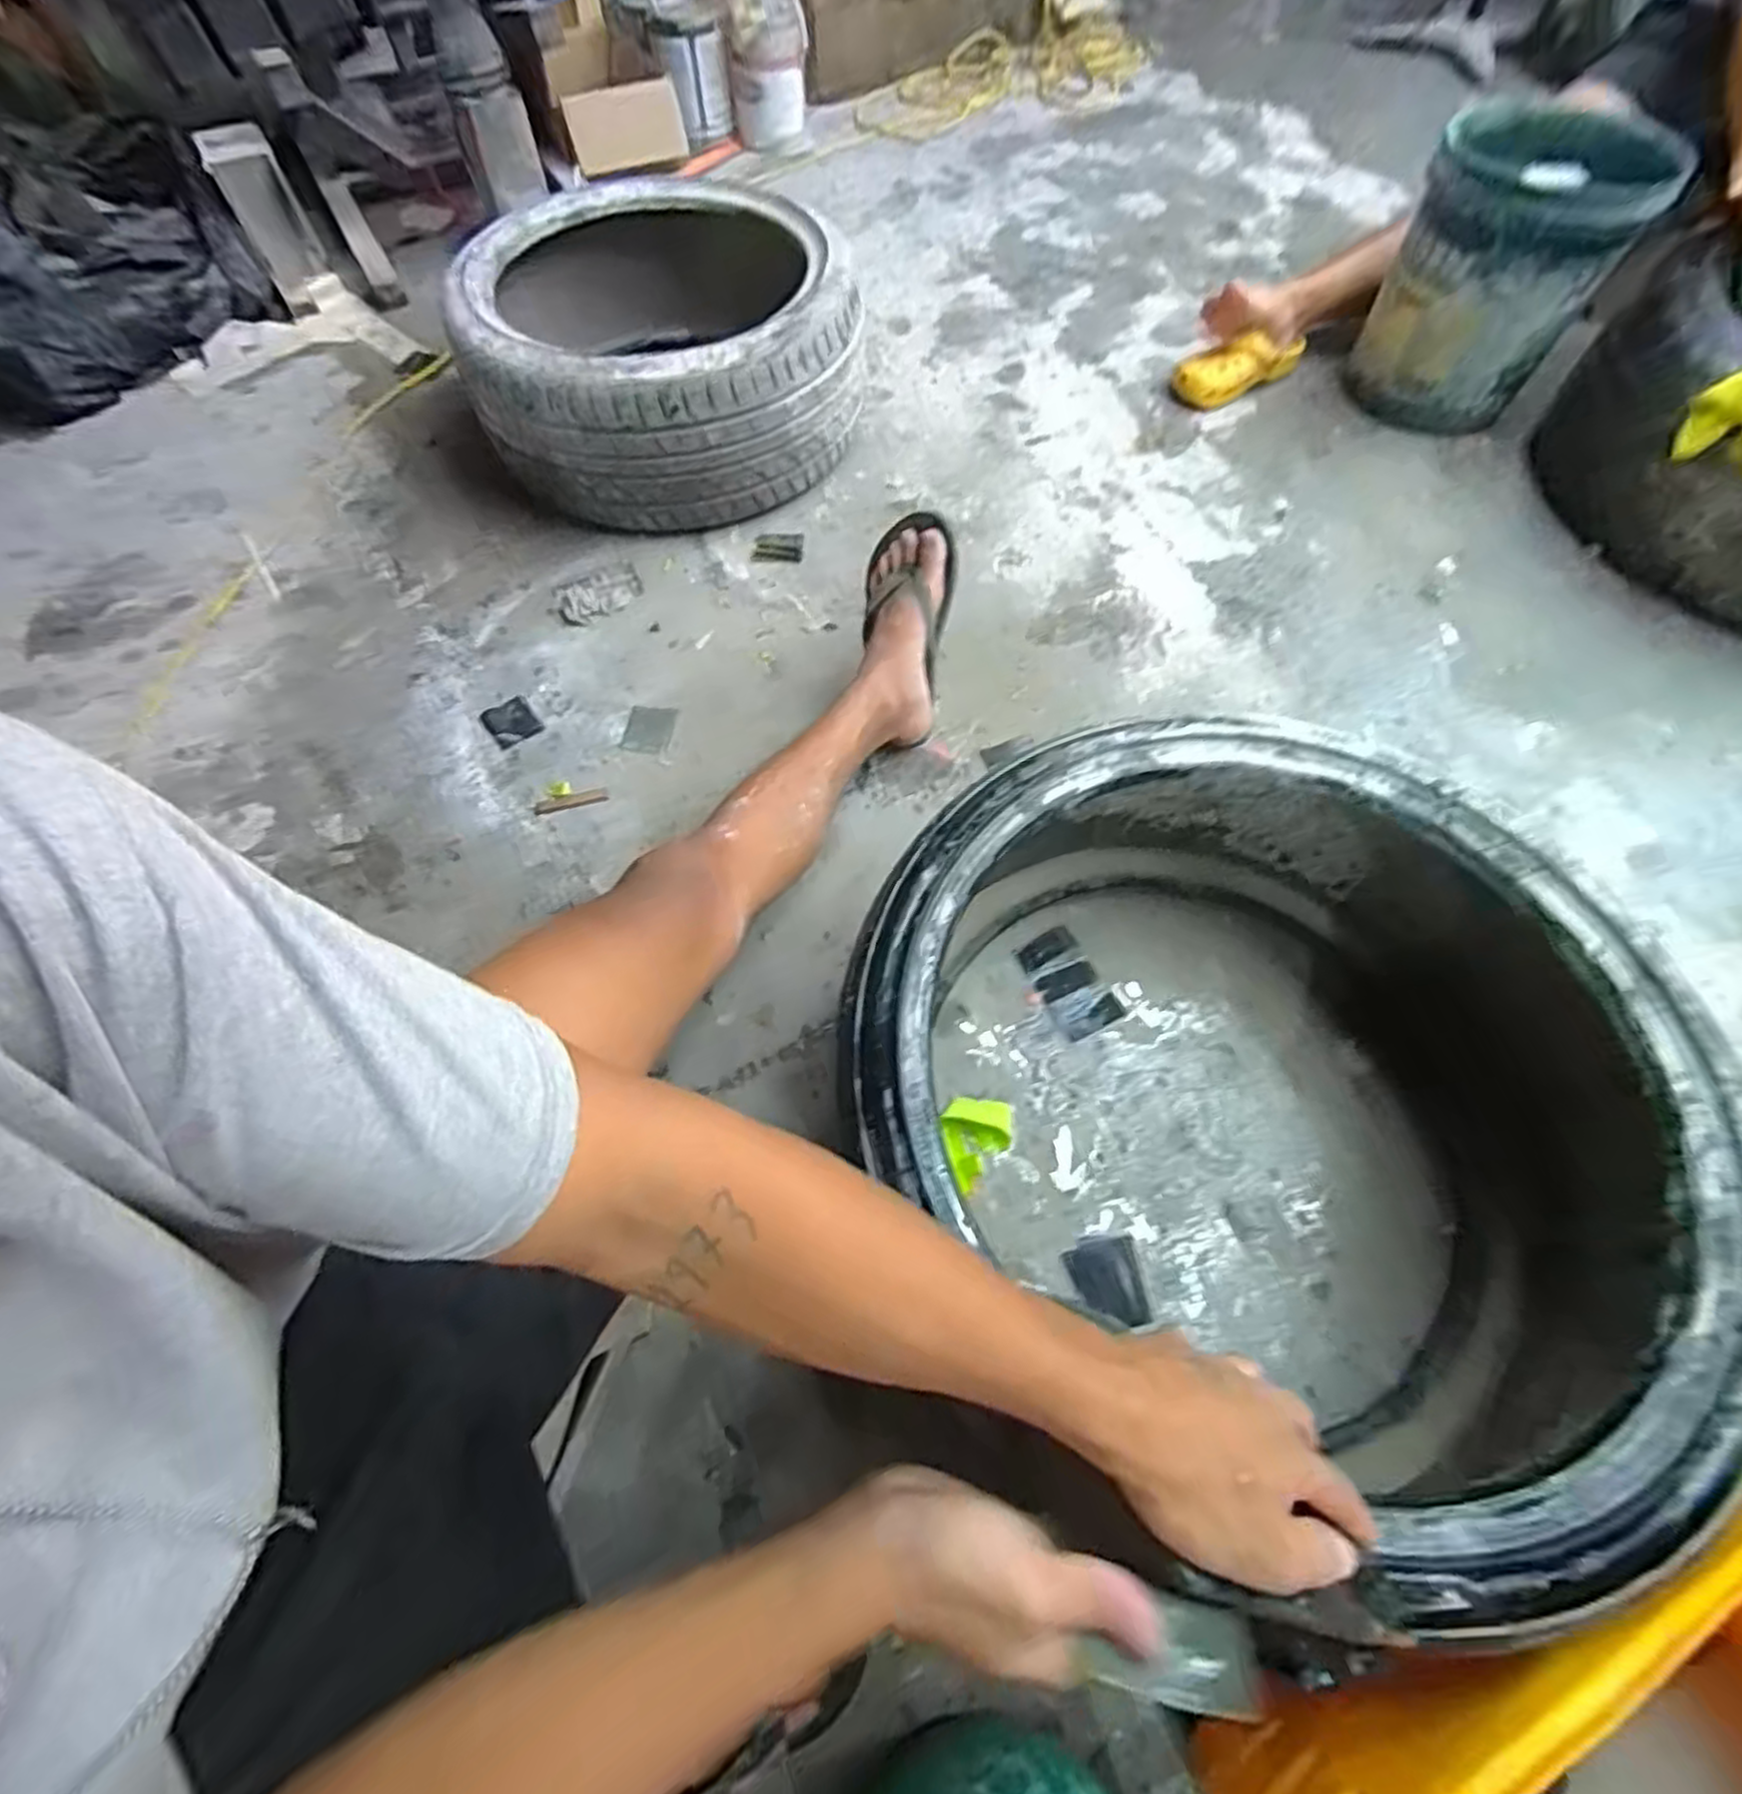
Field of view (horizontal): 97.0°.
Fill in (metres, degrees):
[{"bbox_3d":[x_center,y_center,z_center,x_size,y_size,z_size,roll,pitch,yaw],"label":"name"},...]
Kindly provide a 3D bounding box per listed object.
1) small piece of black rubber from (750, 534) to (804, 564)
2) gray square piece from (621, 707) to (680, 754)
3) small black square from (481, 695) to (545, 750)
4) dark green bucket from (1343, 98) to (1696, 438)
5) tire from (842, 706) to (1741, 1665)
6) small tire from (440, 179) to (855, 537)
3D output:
[{"bbox_3d":[-0.137,-0.518,1.144,0.073,0.005,0.062,5,63,3],"label":"small piece of black rubber"},{"bbox_3d":[-0.287,-0.218,0.998,0.063,0.004,0.072,7,63,4],"label":"gray square piece"},{"bbox_3d":[-0.465,-0.228,0.996,0.060,0.004,0.073,-35,67,-16],"label":"small black square"},{"bbox_3d":[0.942,-0.935,1.175,0.275,0.325,0.272,0,62,0],"label":"dark green bucket"},{"bbox_3d":[0.320,0.145,0.649,0.597,0.262,0.592,-39,69,-18],"label":"tire"},{"bbox_3d":[-0.317,-0.826,1.179,0.532,0.232,0.544,-16,63,-8],"label":"small tire"}]

